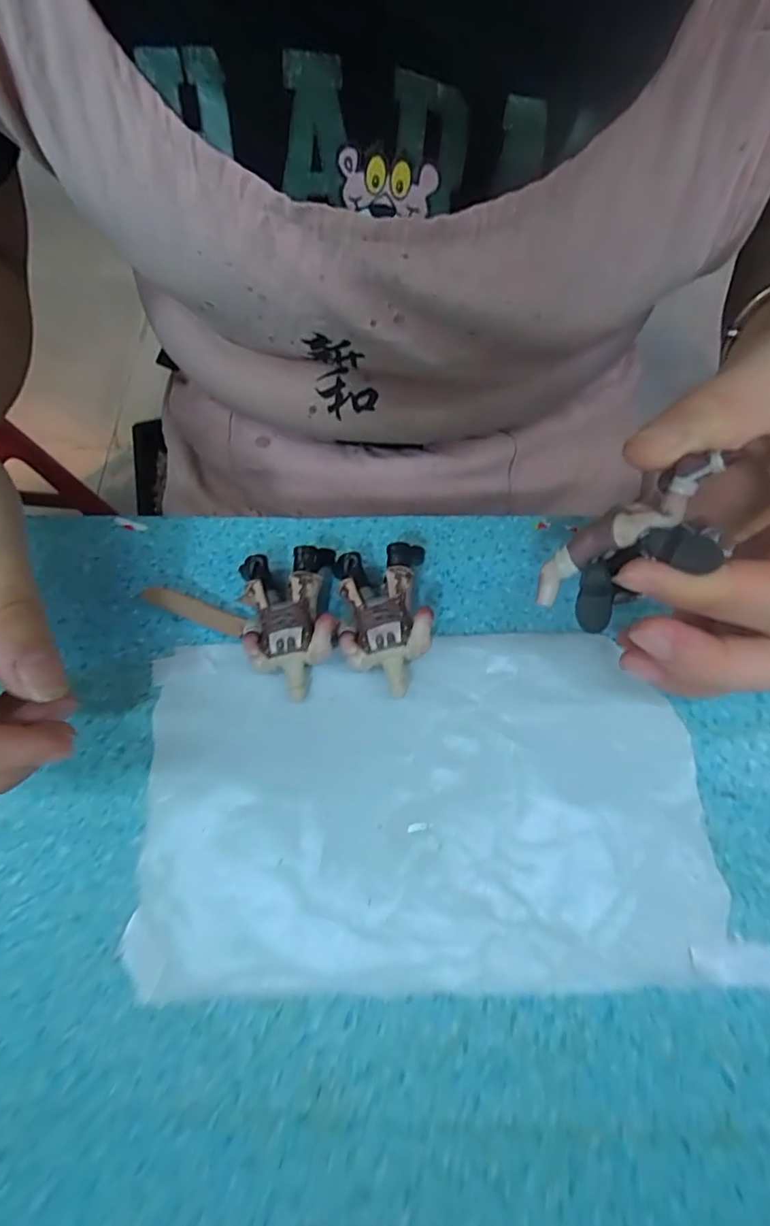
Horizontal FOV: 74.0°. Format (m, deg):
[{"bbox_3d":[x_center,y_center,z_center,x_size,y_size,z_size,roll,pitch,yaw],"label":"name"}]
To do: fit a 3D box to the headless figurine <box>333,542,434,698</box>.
[{"bbox_3d":[0.000,0.003,0.203,0.035,0.023,0.058,-6,66,-1],"label":"headless figurine"}]

